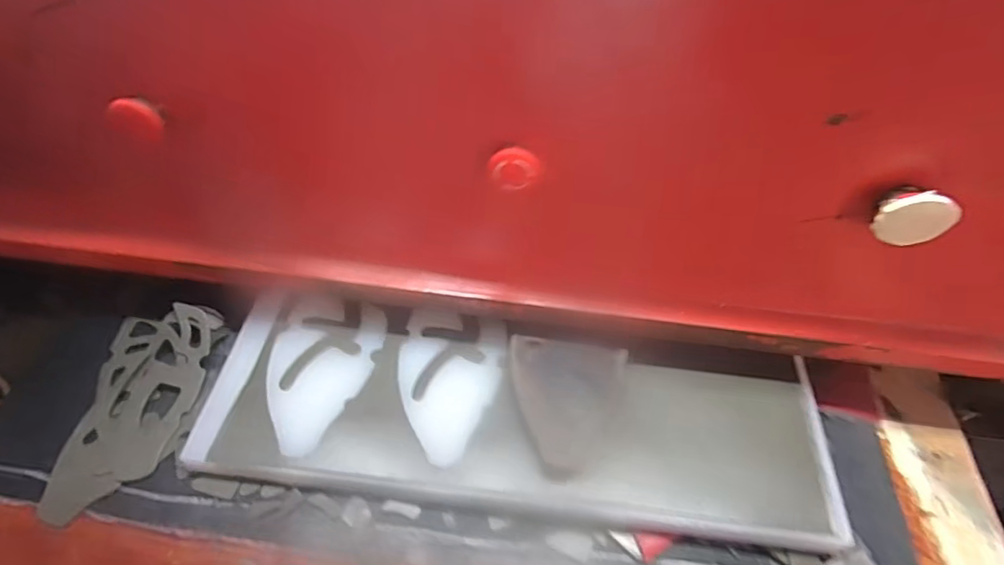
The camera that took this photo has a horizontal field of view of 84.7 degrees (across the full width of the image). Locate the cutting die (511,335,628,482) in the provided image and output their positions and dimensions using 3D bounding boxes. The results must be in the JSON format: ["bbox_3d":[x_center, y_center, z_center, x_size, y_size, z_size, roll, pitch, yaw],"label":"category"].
[{"bbox_3d":[0.059,0.116,0.525,0.106,0.014,0.129,4,66,10],"label":"cutting die"}]

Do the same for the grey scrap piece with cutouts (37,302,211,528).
[{"bbox_3d":[-0.358,0.115,0.531,0.106,0.040,0.203,1,50,-3],"label":"grey scrap piece with cutouts"}]

